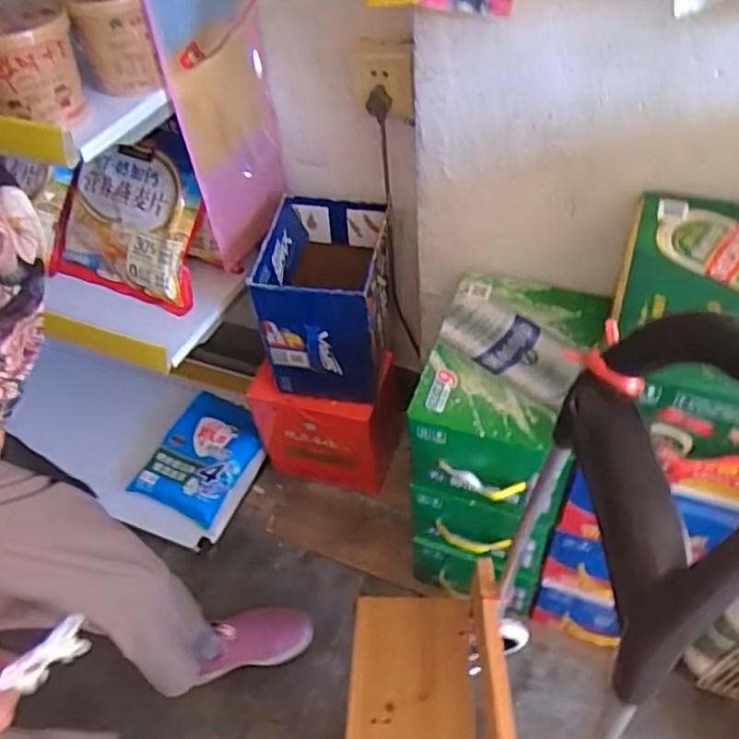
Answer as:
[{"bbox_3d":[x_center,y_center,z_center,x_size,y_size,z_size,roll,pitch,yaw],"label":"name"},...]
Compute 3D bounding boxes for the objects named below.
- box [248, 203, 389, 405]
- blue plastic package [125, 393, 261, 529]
[{"bbox_3d":[-0.071,-0.120,1.122,0.193,0.266,0.239,4,52,9],"label":"box"},{"bbox_3d":[-0.351,0.178,1.362,0.215,0.045,0.272,19,55,19],"label":"blue plastic package"}]

